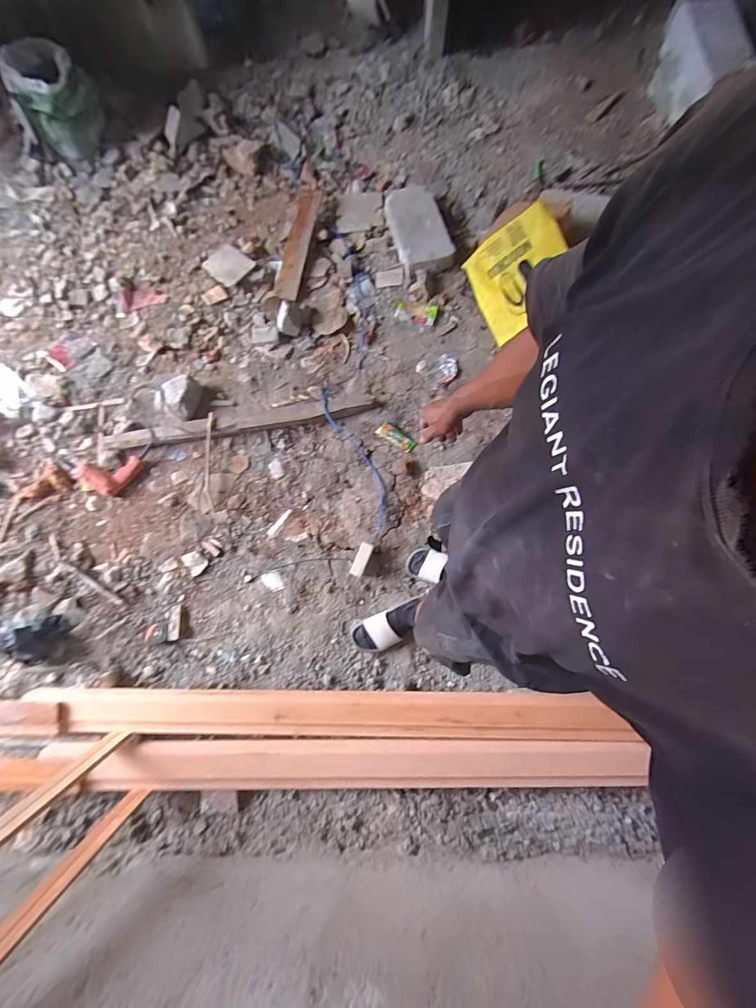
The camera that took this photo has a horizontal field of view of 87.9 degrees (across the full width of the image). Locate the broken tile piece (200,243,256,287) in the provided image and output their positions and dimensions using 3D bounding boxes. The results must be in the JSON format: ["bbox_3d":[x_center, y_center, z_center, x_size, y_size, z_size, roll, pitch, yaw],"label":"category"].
[{"bbox_3d":[-0.614,-0.981,1.607,0.212,0.020,0.156,42,89,13],"label":"broken tile piece"}]

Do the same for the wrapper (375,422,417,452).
[{"bbox_3d":[0.069,-0.247,1.431,0.145,0.007,0.059,34,80,9],"label":"wrapper"}]

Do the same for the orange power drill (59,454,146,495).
[{"bbox_3d":[-0.962,-0.100,1.354,0.261,0.080,0.138,-8,77,0],"label":"orange power drill"}]

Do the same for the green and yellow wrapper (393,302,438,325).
[{"bbox_3d":[0.154,-0.770,1.581,0.168,0.014,0.090,8,77,3],"label":"green and yellow wrapper"}]

